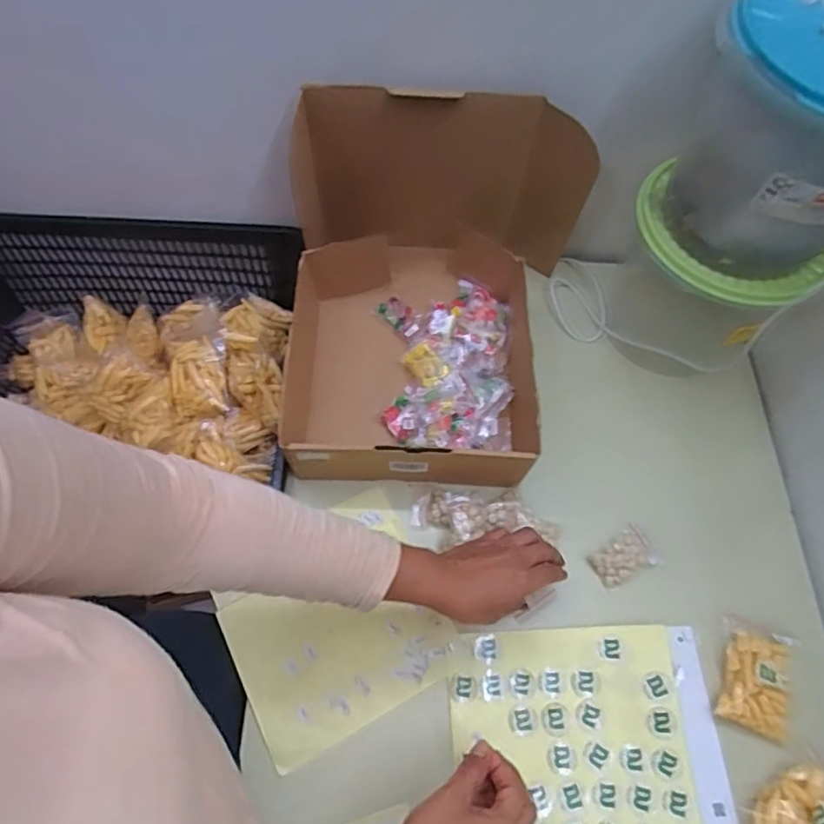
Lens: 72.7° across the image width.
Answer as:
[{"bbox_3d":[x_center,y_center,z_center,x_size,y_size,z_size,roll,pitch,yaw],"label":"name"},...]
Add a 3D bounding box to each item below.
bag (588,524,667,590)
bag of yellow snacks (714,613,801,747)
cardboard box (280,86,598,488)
[{"bbox_3d":[0.236,0.159,0.617,0.077,0.028,0.048,-24,68,-14],"label":"bag"},{"bbox_3d":[0.345,0.265,0.559,0.064,0.027,0.100,21,65,8],"label":"bag of yellow snacks"},{"bbox_3d":[0.026,-0.133,0.623,0.334,0.246,0.371,3,64,-1],"label":"cardboard box"}]

